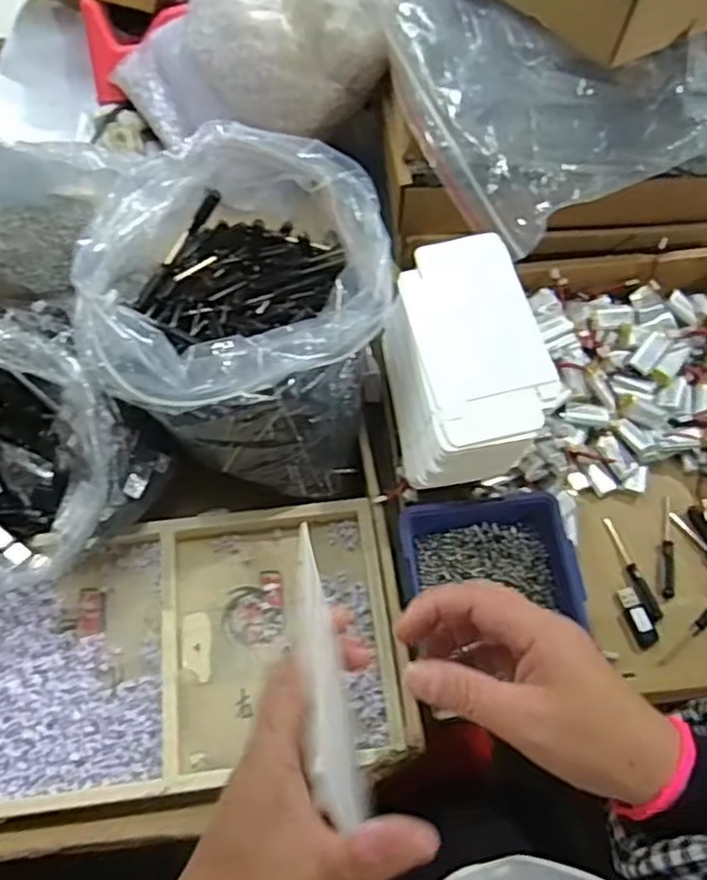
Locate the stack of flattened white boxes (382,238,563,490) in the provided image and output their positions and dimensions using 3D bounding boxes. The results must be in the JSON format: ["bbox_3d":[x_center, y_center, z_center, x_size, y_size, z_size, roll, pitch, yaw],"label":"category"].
[{"bbox_3d":[0.084,-0.054,0.558,0.111,0.090,0.199,-8,65,-5],"label":"stack of flattened white boxes"}]

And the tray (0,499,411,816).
[{"bbox_3d":[-0.134,0.152,0.528,0.322,0.031,0.190,-8,65,-3],"label":"tray"}]

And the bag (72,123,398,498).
[{"bbox_3d":[-0.077,-0.088,0.530,0.196,0.171,0.203,11,66,5],"label":"bag"}]

